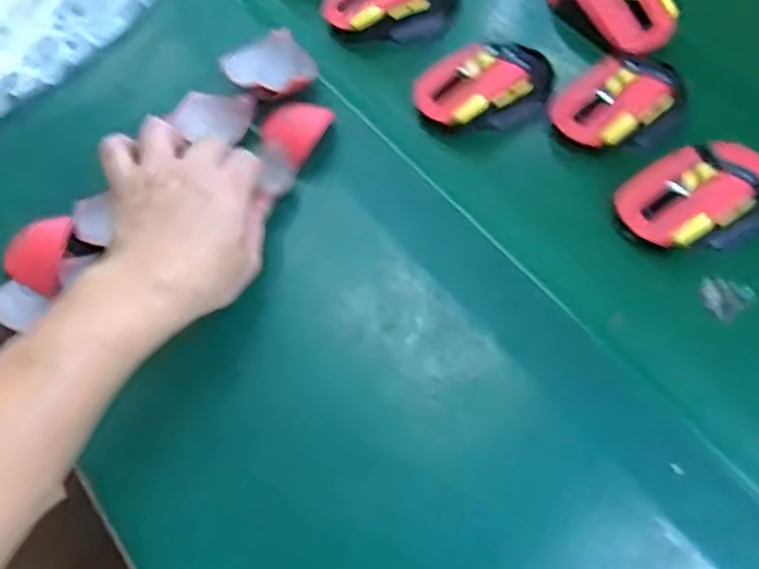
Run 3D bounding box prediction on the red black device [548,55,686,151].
[{"bbox_3d":[0.183,-0.138,0.564,0.078,0.033,0.090,39,67,22],"label":"red black device"}]

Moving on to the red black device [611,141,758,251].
[{"bbox_3d":[0.219,-0.062,0.517,0.110,0.038,0.079,-22,61,-11],"label":"red black device"}]

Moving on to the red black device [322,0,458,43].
[{"bbox_3d":[0.011,-0.241,0.638,0.111,0.040,0.059,-5,59,-2],"label":"red black device"}]

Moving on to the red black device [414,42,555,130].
[{"bbox_3d":[0.088,-0.160,0.584,0.120,0.035,0.058,-26,62,-13],"label":"red black device"}]

